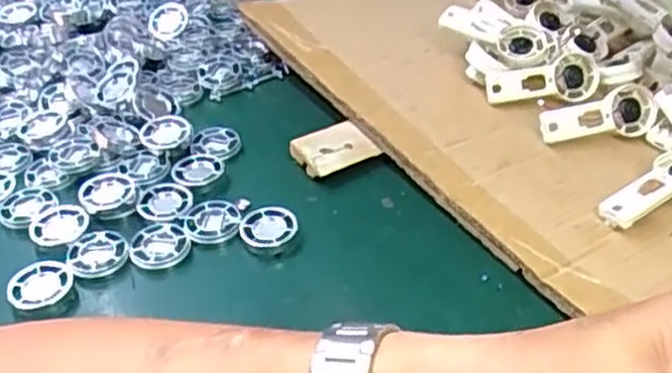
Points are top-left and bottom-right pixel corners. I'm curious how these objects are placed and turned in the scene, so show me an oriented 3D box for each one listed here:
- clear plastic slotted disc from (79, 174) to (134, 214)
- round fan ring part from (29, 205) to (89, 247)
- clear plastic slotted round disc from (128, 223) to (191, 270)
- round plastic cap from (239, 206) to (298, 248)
[{"bbox_3d":[-0.165,0.003,0.514,0.037,0.009,0.038,-11,39,-15],"label":"clear plastic slotted disc"},{"bbox_3d":[-0.191,0.026,0.492,0.039,0.004,0.036,-8,38,-11],"label":"round fan ring part"},{"bbox_3d":[-0.118,0.038,0.479,0.038,0.004,0.038,0,38,0],"label":"clear plastic slotted round disc"},{"bbox_3d":[-0.046,0.030,0.491,0.037,0.014,0.033,13,43,18],"label":"round plastic cap"}]

